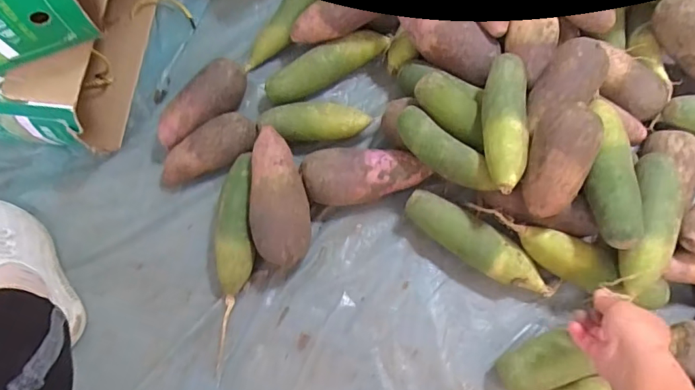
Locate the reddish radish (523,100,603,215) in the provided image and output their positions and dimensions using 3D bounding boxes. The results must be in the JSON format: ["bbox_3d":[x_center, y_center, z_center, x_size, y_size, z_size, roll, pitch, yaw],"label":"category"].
[{"bbox_3d":[0.252,-0.041,0.581,0.066,0.064,0.131,18,111,26],"label":"reddish radish"}]

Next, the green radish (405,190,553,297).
[{"bbox_3d":[0.167,0.067,0.638,0.209,0.058,0.051,35,75,11],"label":"green radish"}]

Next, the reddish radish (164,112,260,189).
[{"bbox_3d":[-0.194,-0.058,0.679,0.146,0.061,0.069,-40,75,-12],"label":"reddish radish"}]

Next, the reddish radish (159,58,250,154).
[{"bbox_3d":[-0.208,-0.127,0.701,0.056,0.069,0.150,42,76,13],"label":"reddish radish"}]

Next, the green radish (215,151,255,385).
[{"bbox_3d":[-0.149,0.083,0.636,0.054,0.054,0.274,-3,71,-1],"label":"green radish"}]

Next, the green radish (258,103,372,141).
[{"bbox_3d":[-0.047,-0.100,0.697,0.157,0.056,0.050,-8,71,-3],"label":"green radish"}]

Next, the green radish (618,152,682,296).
[{"bbox_3d":[0.363,0.028,0.581,0.064,0.057,0.189,22,72,8],"label":"green radish"}]

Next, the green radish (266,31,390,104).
[{"bbox_3d":[-0.028,-0.194,0.728,0.206,0.054,0.052,-32,74,-10],"label":"green radish"}]

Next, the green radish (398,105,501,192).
[{"bbox_3d":[0.125,-0.051,0.624,0.149,0.055,0.047,35,75,11],"label":"green radish"}]

